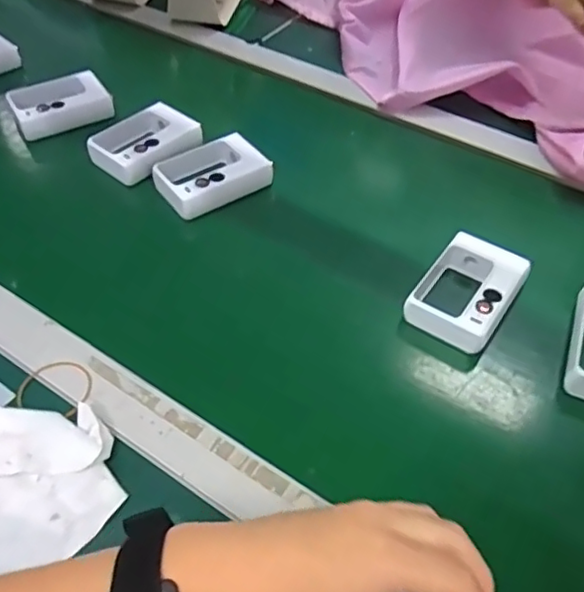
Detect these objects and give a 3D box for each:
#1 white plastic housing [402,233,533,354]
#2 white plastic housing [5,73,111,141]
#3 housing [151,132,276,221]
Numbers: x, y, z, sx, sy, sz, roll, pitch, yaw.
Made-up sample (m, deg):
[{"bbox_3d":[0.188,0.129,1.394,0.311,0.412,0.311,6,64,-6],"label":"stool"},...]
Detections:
[{"bbox_3d":[0.139,-0.003,0.482,0.068,0.028,0.097,30,55,19],"label":"white plastic housing"},{"bbox_3d":[-0.246,-0.206,0.648,0.098,0.031,0.061,-19,54,-19],"label":"white plastic housing"},{"bbox_3d":[-0.079,-0.118,0.577,0.100,0.028,0.074,-23,56,-22],"label":"housing"}]

